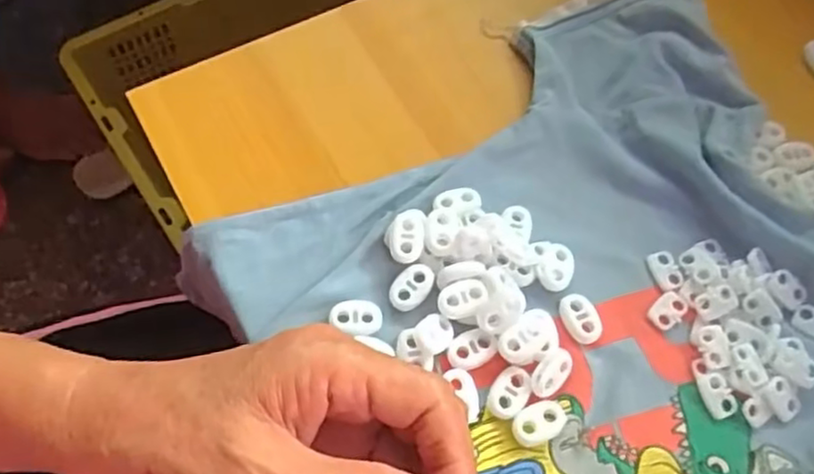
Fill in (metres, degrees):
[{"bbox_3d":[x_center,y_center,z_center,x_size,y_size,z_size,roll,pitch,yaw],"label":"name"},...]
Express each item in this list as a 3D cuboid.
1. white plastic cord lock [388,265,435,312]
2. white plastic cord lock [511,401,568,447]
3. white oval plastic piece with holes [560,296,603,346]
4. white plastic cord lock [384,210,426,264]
[{"bbox_3d":[0.002,0.022,0.300,0.014,0.005,0.023,34,68,12],"label":"white plastic cord lock"},{"bbox_3d":[0.054,0.076,0.279,0.023,0.006,0.016,-18,68,-11],"label":"white plastic cord lock"},{"bbox_3d":[0.076,0.036,0.299,0.014,0.006,0.023,-22,69,-12],"label":"white oval plastic piece with holes"},{"bbox_3d":[-0.001,0.000,0.306,0.017,0.011,0.024,11,66,2],"label":"white plastic cord lock"}]

